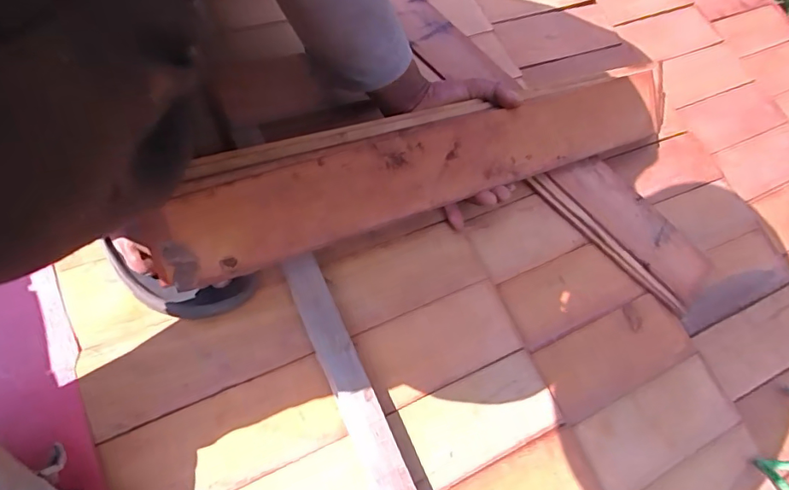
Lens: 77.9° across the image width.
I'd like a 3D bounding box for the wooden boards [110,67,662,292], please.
[{"bbox_3d":[0.065,-0.101,0.531,0.645,0.039,0.107,-19,109,-23],"label":"wooden boards"}]

